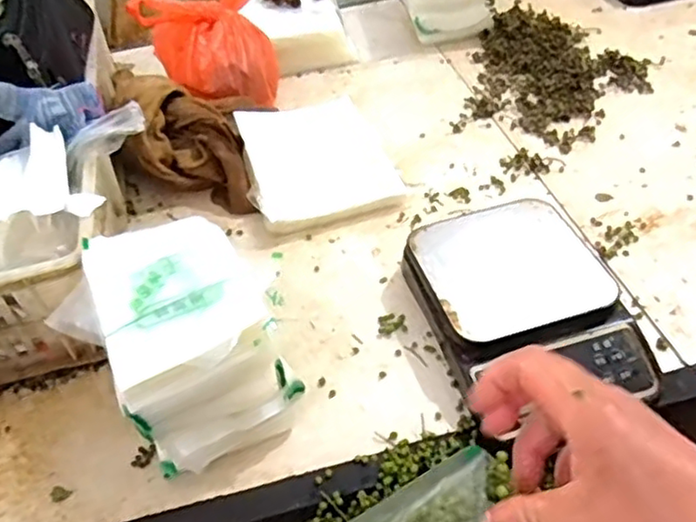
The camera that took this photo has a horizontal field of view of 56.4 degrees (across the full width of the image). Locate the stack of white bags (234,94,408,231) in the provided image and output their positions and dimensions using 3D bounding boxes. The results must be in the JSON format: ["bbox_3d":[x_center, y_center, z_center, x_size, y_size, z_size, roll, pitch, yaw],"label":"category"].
[{"bbox_3d":[-0.042,-0.123,0.770,0.159,0.040,0.208,-16,46,-10],"label":"stack of white bags"}]

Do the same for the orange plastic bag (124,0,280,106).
[{"bbox_3d":[-0.169,-0.297,0.848,0.177,0.178,0.175,-7,45,0],"label":"orange plastic bag"}]

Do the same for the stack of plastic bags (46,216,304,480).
[{"bbox_3d":[-0.127,0.068,0.511,0.136,0.131,0.156,-25,48,-18],"label":"stack of plastic bags"}]

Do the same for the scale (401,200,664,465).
[{"bbox_3d":[0.150,0.041,0.558,0.156,0.059,0.209,-15,45,-8],"label":"scale"}]

